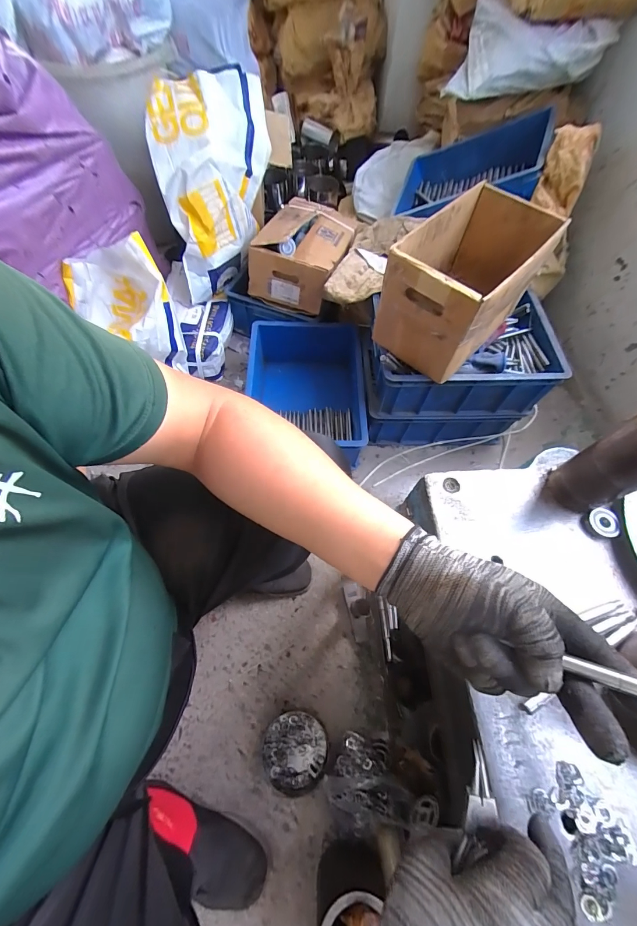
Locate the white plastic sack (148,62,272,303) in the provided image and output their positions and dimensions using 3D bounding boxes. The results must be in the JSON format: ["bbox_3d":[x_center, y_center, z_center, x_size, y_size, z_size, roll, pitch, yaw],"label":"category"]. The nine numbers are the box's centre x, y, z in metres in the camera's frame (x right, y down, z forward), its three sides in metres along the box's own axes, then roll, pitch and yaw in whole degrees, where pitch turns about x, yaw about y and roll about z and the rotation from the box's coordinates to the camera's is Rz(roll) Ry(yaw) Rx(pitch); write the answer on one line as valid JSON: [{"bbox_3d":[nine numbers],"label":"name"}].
[{"bbox_3d":[-0.262,-0.719,0.926,0.273,0.348,0.330,-8,65,-6],"label":"white plastic sack"}]

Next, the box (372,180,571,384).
[{"bbox_3d":[0.291,-0.357,0.698,0.194,0.200,0.313,42,70,16],"label":"box"}]

